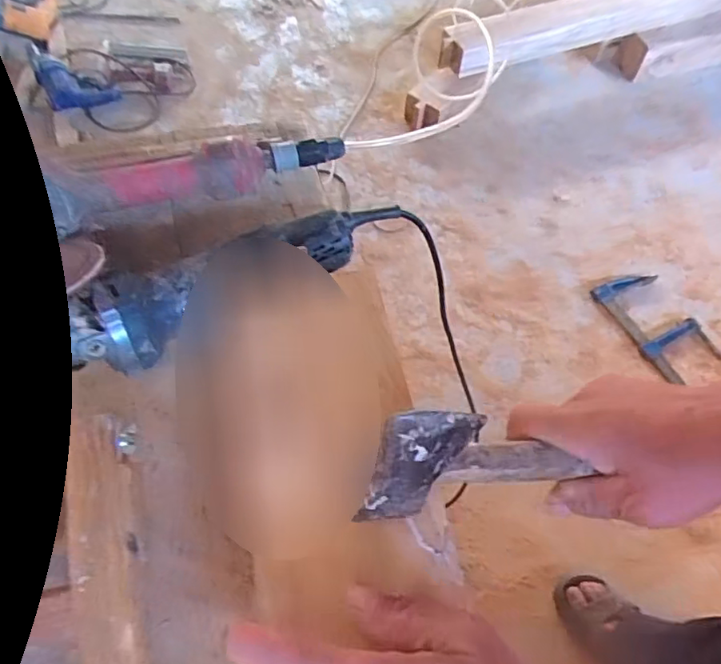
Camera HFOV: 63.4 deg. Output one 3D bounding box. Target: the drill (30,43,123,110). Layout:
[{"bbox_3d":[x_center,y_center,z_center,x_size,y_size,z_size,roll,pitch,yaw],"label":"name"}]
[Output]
[{"bbox_3d":[-0.783,-0.707,1.569,0.171,0.082,0.277,-26,64,-18],"label":"drill"}]

